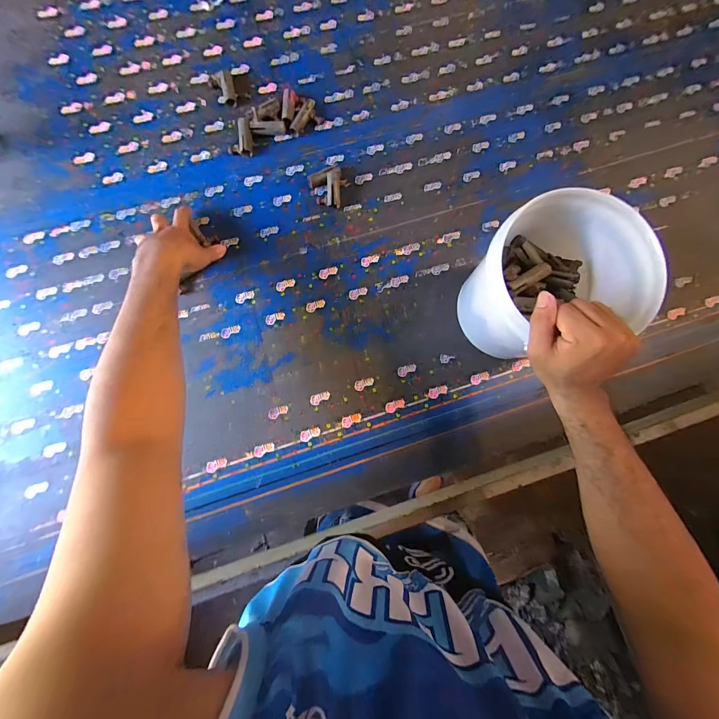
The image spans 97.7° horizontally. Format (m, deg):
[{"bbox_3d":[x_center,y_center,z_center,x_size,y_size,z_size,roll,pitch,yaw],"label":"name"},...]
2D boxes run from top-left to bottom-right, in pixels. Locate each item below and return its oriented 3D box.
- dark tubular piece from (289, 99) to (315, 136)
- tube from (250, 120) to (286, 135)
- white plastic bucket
[{"bbox_3d":[-0.100,-0.439,0.567,0.019,0.016,0.071,26,81,1],"label":"dark tubular piece"},{"bbox_3d":[-0.162,-0.412,0.559,0.059,0.017,0.015,-6,82,-4],"label":"tube"},{"bbox_3d":[0.259,-0.109,0.457,0.197,0.184,0.188,0,81,-3],"label":"white plastic bucket"}]

